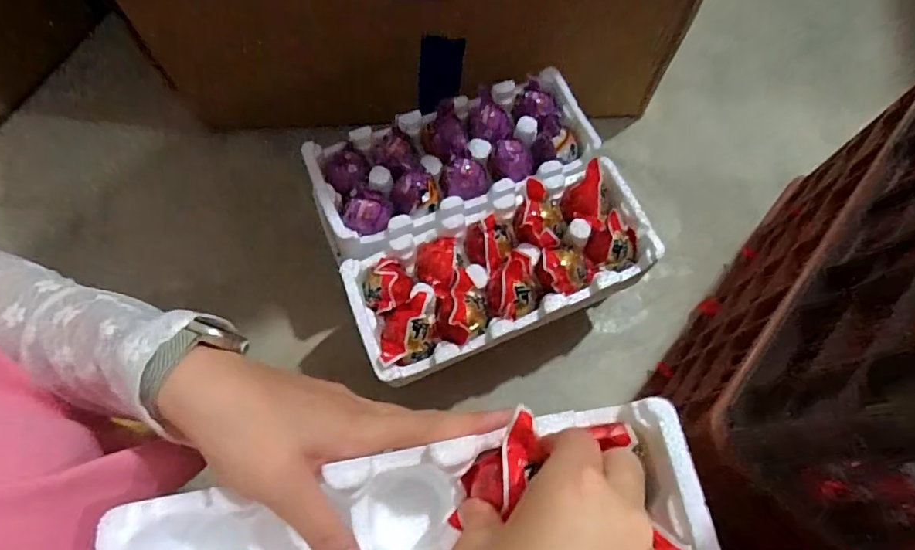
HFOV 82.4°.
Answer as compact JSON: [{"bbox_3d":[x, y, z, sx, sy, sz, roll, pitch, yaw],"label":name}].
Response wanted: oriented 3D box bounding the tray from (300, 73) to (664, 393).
[{"bbox_3d":[0.019,-0.066,0.525,0.286,0.051,0.253,-20,69,-9],"label":"tray"}]

